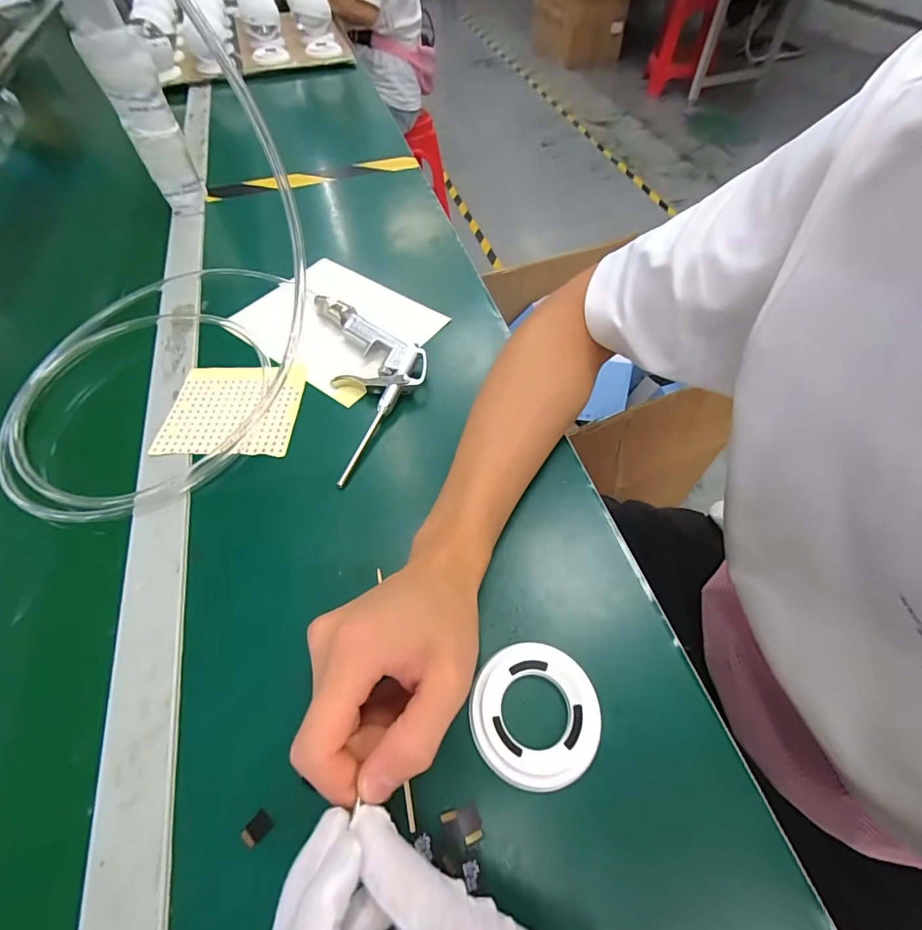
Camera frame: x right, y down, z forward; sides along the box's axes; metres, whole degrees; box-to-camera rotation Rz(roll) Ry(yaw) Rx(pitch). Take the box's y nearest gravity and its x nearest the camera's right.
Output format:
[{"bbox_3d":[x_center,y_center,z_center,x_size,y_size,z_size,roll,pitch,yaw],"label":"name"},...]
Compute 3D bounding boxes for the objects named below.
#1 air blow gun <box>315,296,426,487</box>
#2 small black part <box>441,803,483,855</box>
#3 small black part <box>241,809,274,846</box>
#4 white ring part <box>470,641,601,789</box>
[{"bbox_3d":[-0.077,-0.087,0.401,0.087,0.019,0.214,-12,57,-6],"label":"air blow gun"},{"bbox_3d":[0.001,0.189,0.233,0.019,0.007,0.017,-12,57,-6],"label":"small black part"},{"bbox_3d":[-0.106,0.189,0.232,0.011,0.004,0.014,31,62,20],"label":"small black part"},{"bbox_3d":[0.041,0.138,0.252,0.070,0.006,0.071,-1,56,1],"label":"white ring part"}]

